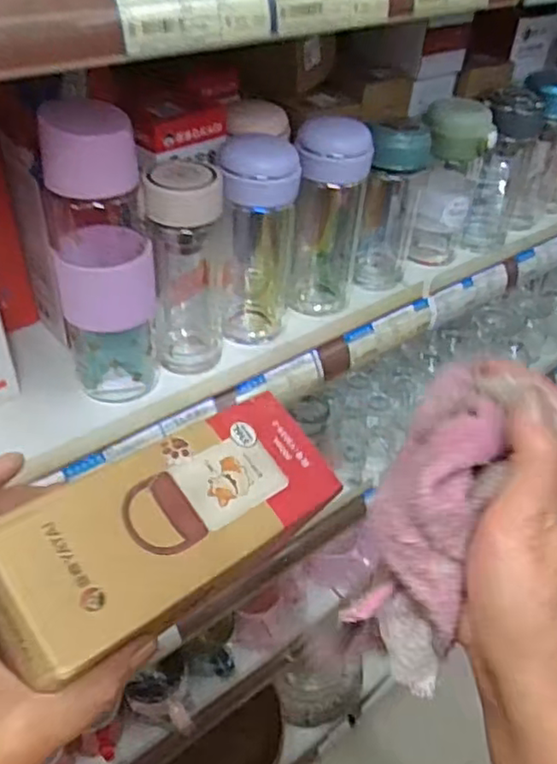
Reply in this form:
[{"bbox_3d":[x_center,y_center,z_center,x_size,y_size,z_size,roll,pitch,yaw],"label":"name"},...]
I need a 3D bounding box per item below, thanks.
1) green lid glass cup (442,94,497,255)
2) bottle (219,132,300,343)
[{"bbox_3d":[0.174,-0.203,0.665,0.065,0.162,0.054,2,42,-4],"label":"green lid glass cup"},{"bbox_3d":[-0.018,-0.122,0.547,0.061,0.170,0.061,5,42,0],"label":"bottle"}]

